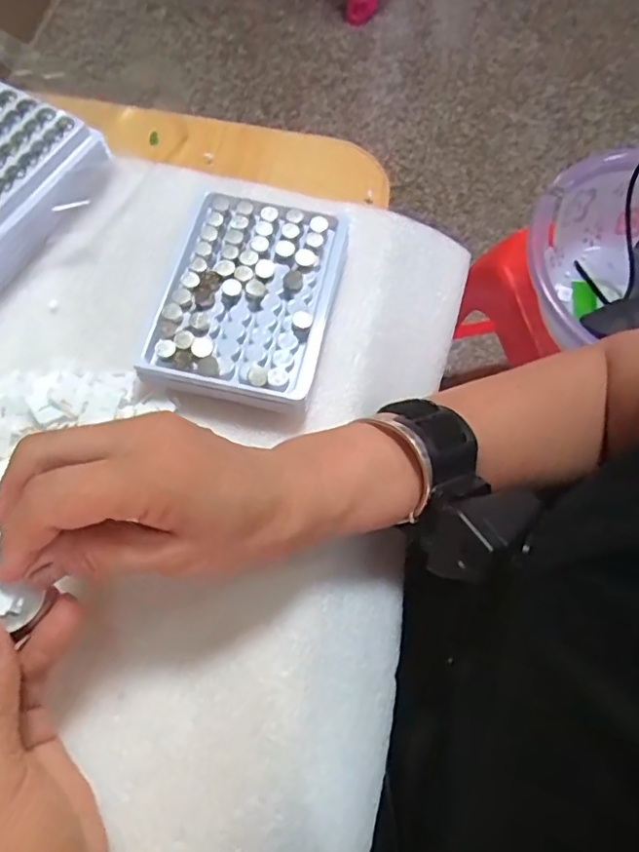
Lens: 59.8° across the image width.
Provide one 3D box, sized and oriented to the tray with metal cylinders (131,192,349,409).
[{"bbox_3d":[-0.041,-0.078,0.325,0.093,0.017,0.129,11,69,2],"label":"tray with metal cylinders"}]

